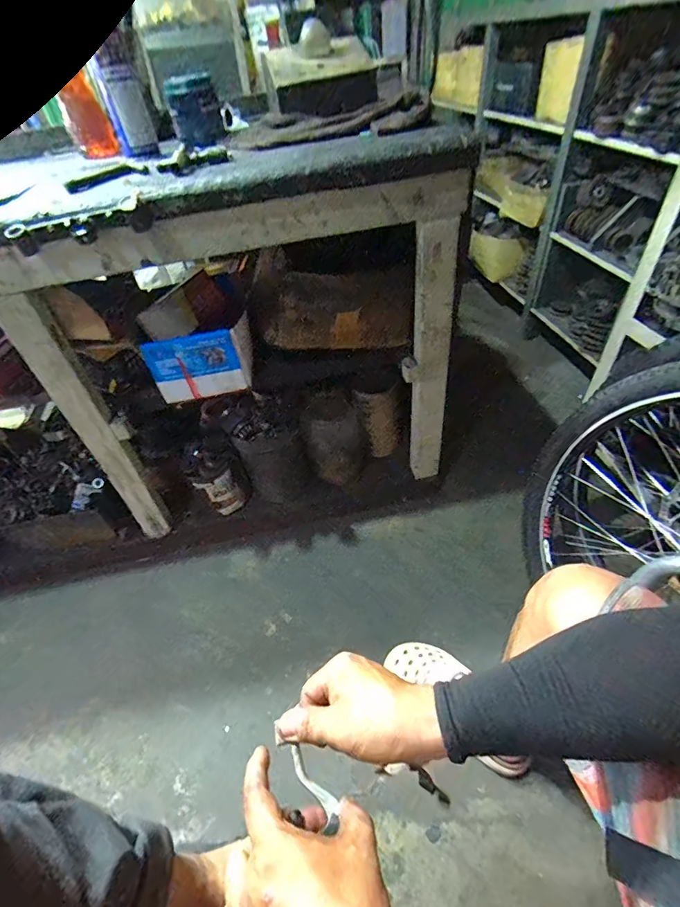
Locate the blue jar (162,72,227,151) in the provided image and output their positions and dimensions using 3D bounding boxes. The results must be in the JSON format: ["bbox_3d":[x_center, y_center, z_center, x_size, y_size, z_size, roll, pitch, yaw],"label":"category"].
[{"bbox_3d":[-0.274,-0.649,0.791,0.083,0.097,0.077,-27,47,-19],"label":"blue jar"}]

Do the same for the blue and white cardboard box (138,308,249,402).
[{"bbox_3d":[-0.292,-0.213,0.899,0.203,0.138,0.116,-9,44,-1],"label":"blue and white cardboard box"}]

